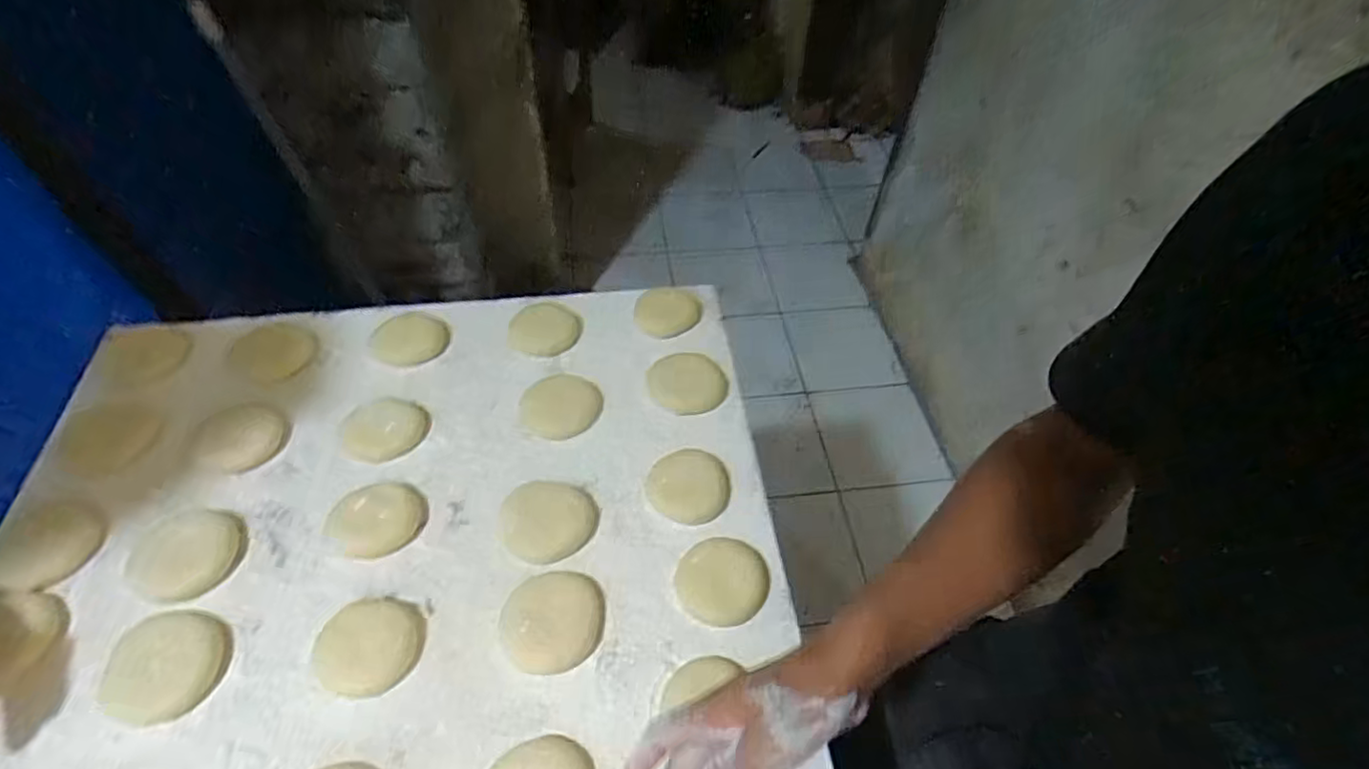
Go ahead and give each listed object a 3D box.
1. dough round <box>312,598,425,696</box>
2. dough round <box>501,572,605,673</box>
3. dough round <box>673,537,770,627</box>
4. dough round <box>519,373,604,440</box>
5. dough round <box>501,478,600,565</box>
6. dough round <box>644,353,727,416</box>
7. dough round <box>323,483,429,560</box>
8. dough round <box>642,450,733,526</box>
[{"bbox_3d":[-0.209,0.173,0.433,0.059,0.024,0.059,2,51,-2],"label":"dough round"},{"bbox_3d":[-0.089,0.160,0.443,0.066,0.015,0.064,2,51,-2],"label":"dough round"},{"bbox_3d":[0.029,0.141,0.471,0.061,0.018,0.065,2,51,-2],"label":"dough round"},{"bbox_3d":[-0.107,0.018,0.563,0.068,0.010,0.059,4,51,0],"label":"dough round"},{"bbox_3d":[-0.103,0.100,0.493,0.071,0.017,0.064,-24,57,-21],"label":"dough round"},{"bbox_3d":[0.002,-0.003,0.580,0.069,0.023,0.059,1,51,-3],"label":"dough round"},{"bbox_3d":[-0.232,0.098,0.489,0.062,0.015,0.064,2,51,-2],"label":"dough round"},{"bbox_3d":[0.004,0.078,0.514,0.063,0.014,0.063,2,51,-2],"label":"dough round"}]

